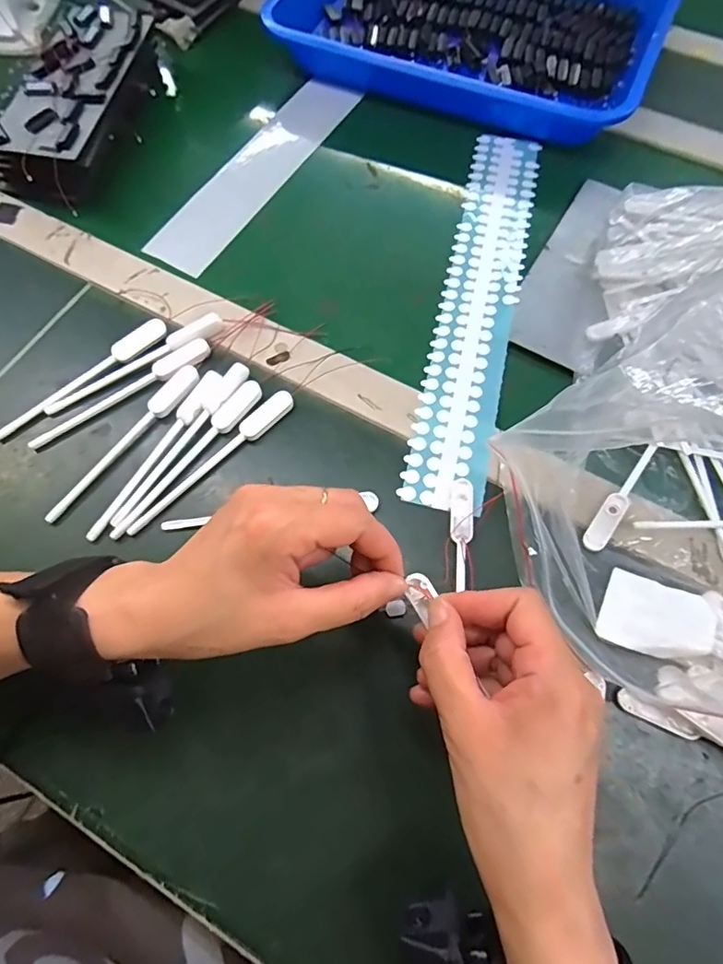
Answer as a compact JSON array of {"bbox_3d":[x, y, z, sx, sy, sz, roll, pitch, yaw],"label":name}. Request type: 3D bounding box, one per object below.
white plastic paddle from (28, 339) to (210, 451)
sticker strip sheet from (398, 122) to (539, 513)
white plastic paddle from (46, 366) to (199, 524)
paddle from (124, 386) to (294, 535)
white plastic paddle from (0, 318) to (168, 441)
[{"bbox_3d":[-0.179,-0.068,0.383,0.145,0.006,0.020,-29,71,-10],"label":"white plastic paddle"},{"bbox_3d":[0.097,-0.155,0.424,0.058,0.004,0.380,13,70,6],"label":"sticker strip sheet"},{"bbox_3d":[-0.171,-0.031,0.370,0.020,0.007,0.143,37,74,14],"label":"white plastic paddle"},{"bbox_3d":[-0.105,-0.016,0.365,0.144,0.004,0.017,-42,89,-12],"label":"paddle"},{"bbox_3d":[-0.213,-0.080,0.392,0.145,0.010,0.019,-35,72,-12],"label":"white plastic paddle"}]

